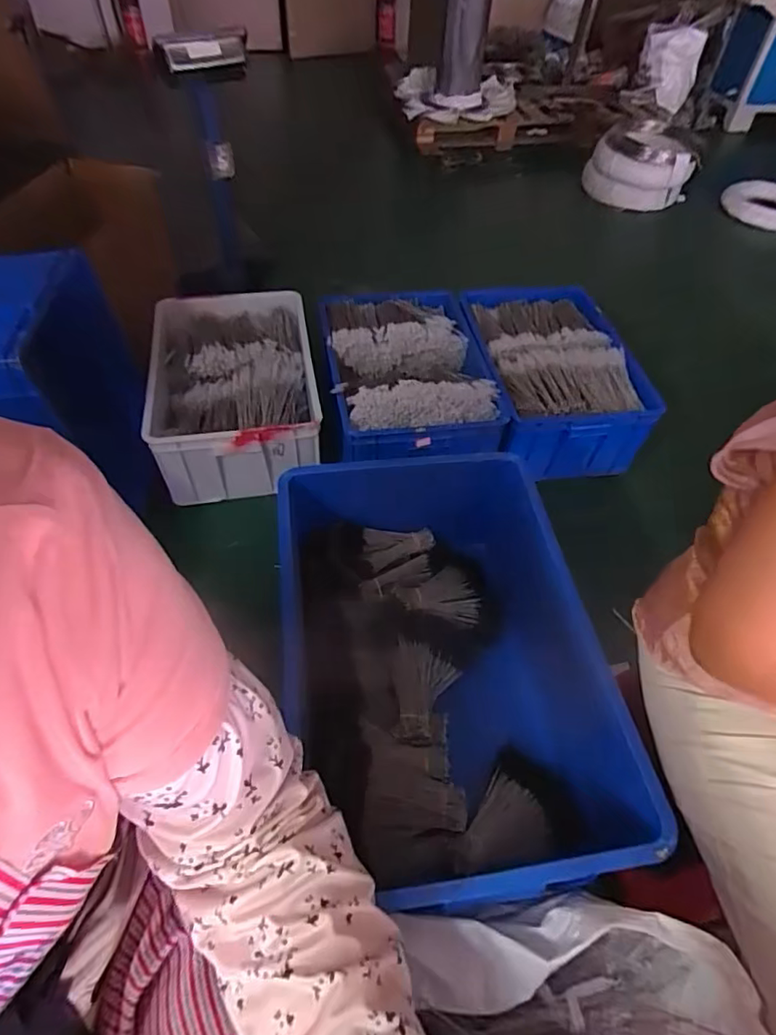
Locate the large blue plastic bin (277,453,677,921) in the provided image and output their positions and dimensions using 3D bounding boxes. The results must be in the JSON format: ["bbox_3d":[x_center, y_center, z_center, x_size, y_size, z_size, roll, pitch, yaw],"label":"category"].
[{"bbox_3d":[0.072,0.184,0.841,0.455,0.208,0.675,-4,52,-5],"label":"large blue plastic bin"}]

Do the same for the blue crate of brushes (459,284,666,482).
[{"bbox_3d":[0.474,-0.422,1.657,0.456,0.232,0.688,-3,52,-4],"label":"blue crate of brushes"}]

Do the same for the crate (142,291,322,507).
[{"bbox_3d":[-0.424,-0.357,1.546,0.431,0.213,0.617,-7,52,-7],"label":"crate"}]

